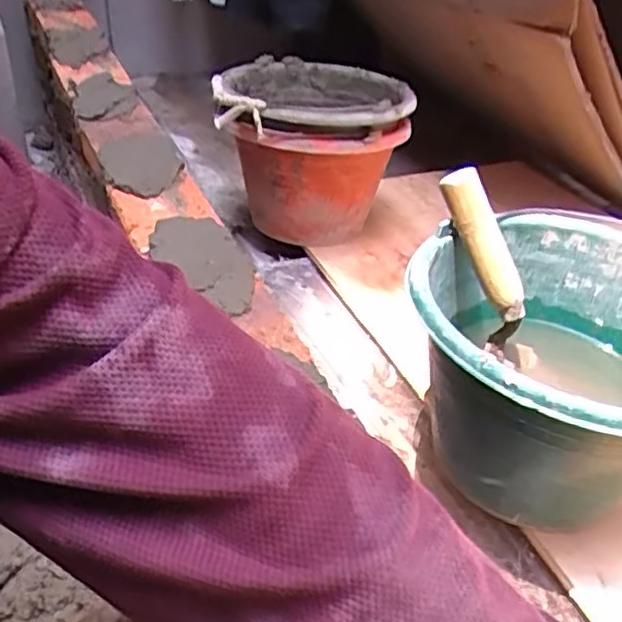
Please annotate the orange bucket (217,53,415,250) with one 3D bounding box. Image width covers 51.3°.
[{"bbox_3d":[-0.002,-0.207,0.866,0.226,0.197,0.226,4,38,-3],"label":"orange bucket"}]

